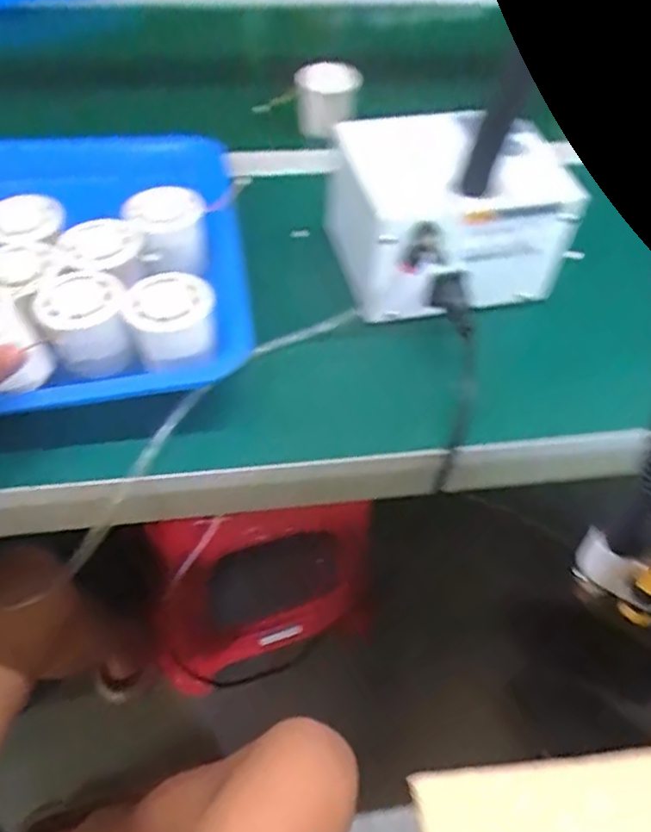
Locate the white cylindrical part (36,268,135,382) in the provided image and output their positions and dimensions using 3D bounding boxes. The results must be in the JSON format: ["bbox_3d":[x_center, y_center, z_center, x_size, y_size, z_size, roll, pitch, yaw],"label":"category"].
[{"bbox_3d":[-0.170,-0.067,0.479,0.057,0.050,0.060,-14,53,-14],"label":"white cylindrical part"}]

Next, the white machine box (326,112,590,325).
[{"bbox_3d":[0.100,-0.164,0.551,0.170,0.097,0.146,-5,52,-7],"label":"white machine box"}]

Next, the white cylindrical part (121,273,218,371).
[{"bbox_3d":[-0.107,-0.065,0.468,0.059,0.040,0.060,-16,54,-15],"label":"white cylindrical part"}]

